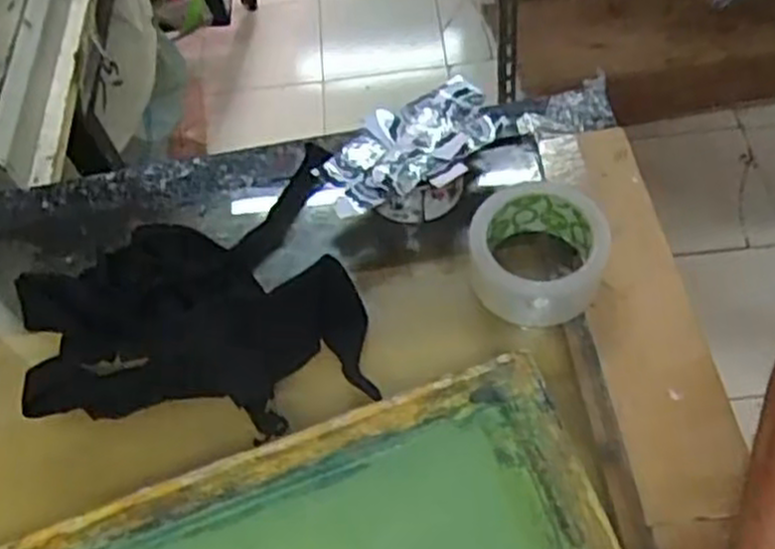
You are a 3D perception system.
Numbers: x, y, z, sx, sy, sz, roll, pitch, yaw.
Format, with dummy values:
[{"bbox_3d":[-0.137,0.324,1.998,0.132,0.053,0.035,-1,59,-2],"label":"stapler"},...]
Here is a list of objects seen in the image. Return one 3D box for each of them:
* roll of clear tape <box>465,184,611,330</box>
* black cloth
[{"bbox_3d":[0.115,-0.018,0.593,0.100,0.048,0.106,11,60,12],"label":"roll of clear tape"},{"bbox_3d":[-0.153,0.021,0.602,0.248,0.045,0.220,-16,58,-5],"label":"black cloth"}]

